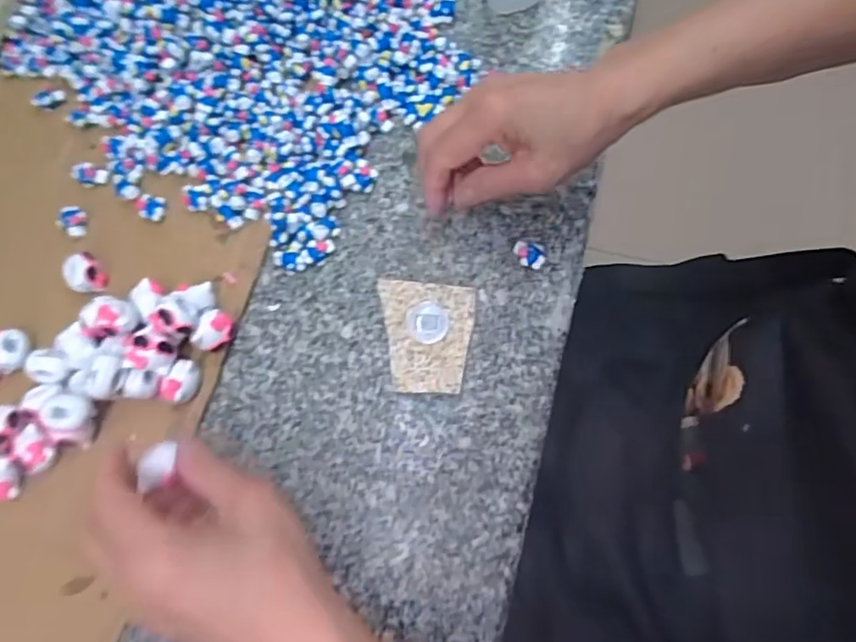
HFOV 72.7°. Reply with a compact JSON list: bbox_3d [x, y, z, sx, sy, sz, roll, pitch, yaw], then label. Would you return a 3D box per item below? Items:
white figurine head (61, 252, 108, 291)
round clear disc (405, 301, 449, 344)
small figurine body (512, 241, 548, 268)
[{"bbox_3d":[-0.221,-0.030,0.379,0.021,0.022,0.024,33,76,12],"label":"white figurine head"},{"bbox_3d":[0.000,0.000,0.369,0.026,0.005,0.028,-1,72,2],"label":"round clear disc"},{"bbox_3d":[0.067,-0.043,0.383,0.022,0.012,0.017,9,72,5],"label":"small figurine body"}]

